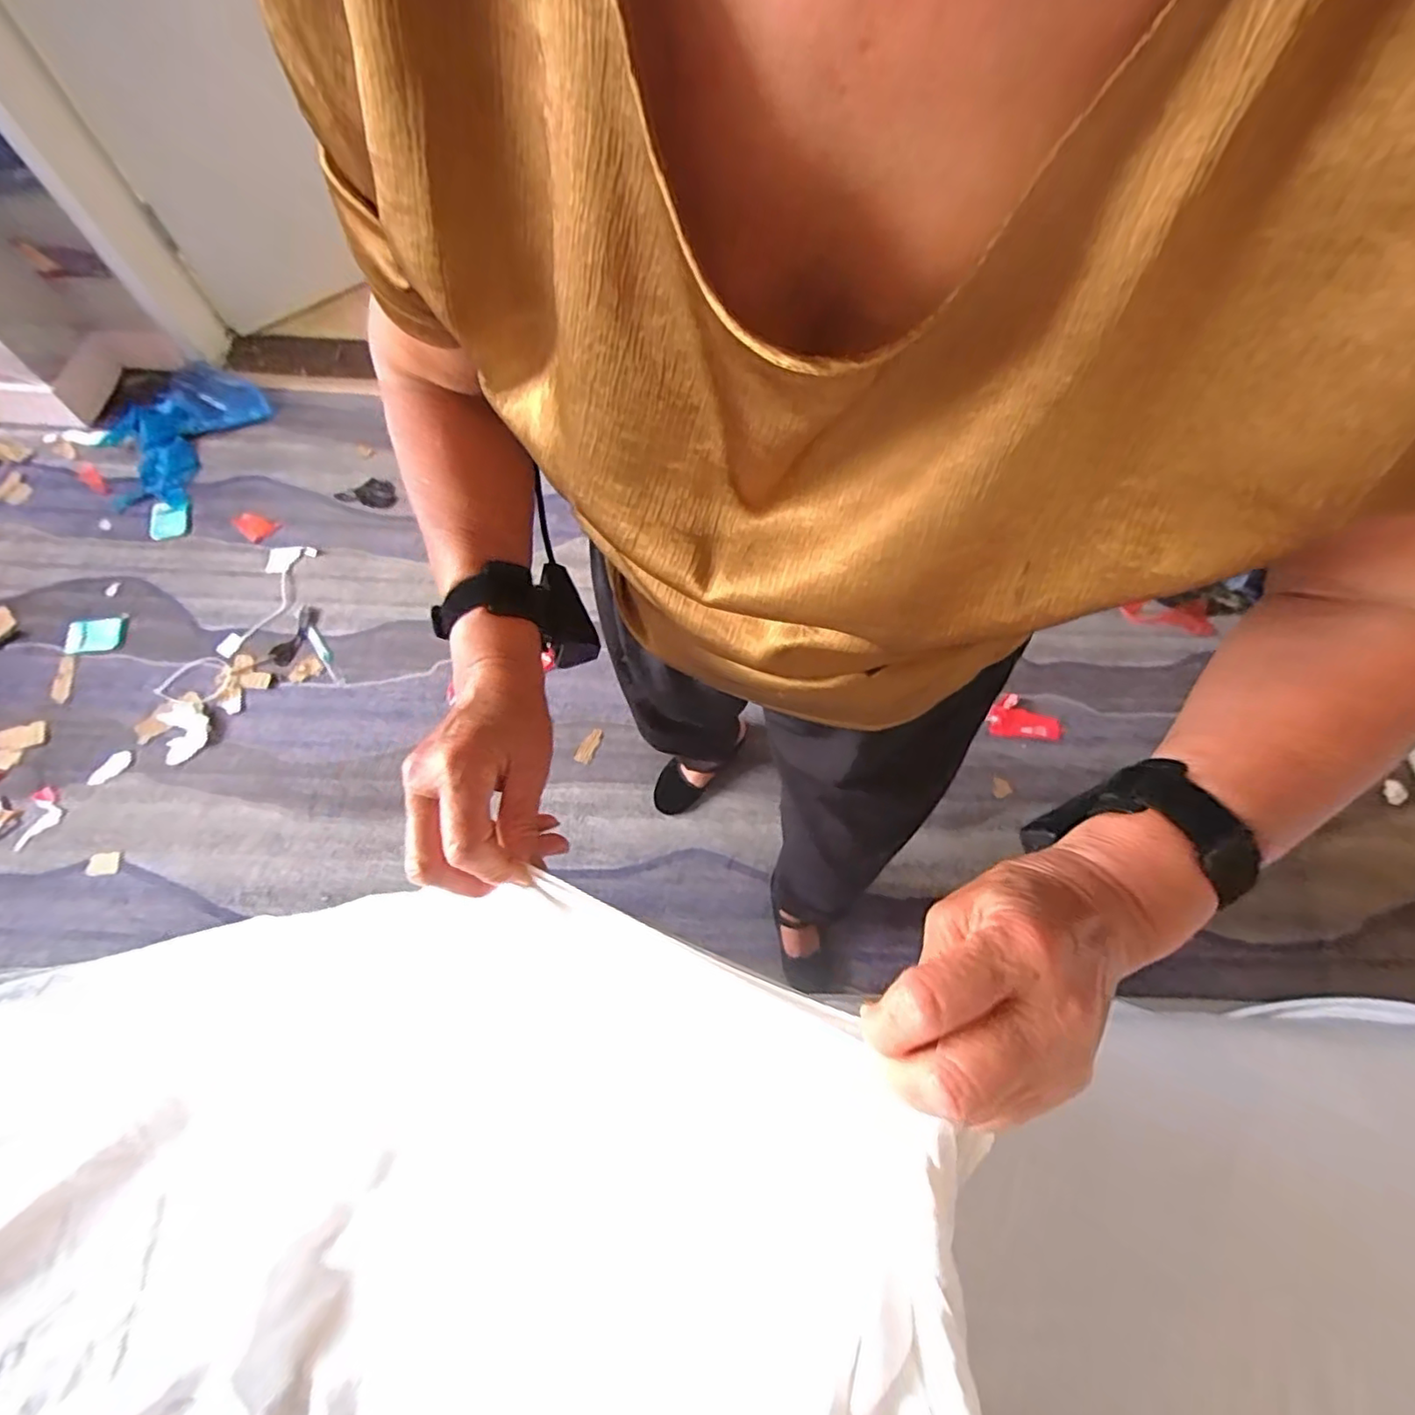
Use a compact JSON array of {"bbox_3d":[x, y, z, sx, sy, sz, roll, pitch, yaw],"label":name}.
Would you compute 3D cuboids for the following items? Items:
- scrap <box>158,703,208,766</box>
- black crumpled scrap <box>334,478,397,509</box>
[{"bbox_3d":[-1.041,0.051,1.232,0.073,0.012,0.125,-18,79,-21],"label":"scrap"},{"bbox_3d":[-0.836,-0.533,1.531,0.167,0.012,0.079,9,67,2],"label":"black crumpled scrap"}]

